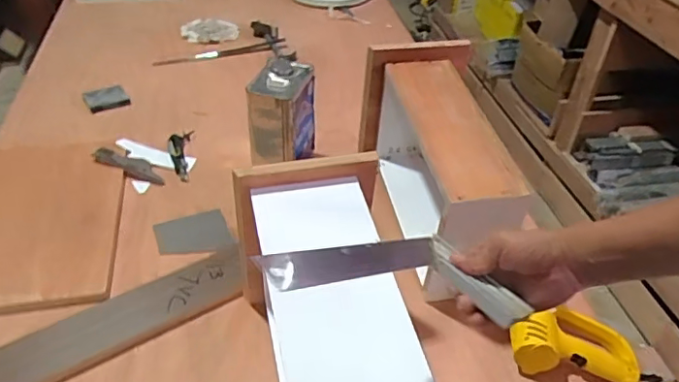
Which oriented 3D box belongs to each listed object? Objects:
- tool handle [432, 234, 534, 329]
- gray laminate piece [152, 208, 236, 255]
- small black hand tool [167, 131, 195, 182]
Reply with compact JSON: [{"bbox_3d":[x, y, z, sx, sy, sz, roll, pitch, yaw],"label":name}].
[{"bbox_3d":[0.133,0.088,0.565,0.044,0.012,0.128,-21,47,-33],"label":"tool handle"},{"bbox_3d":[-0.306,0.091,1.158,0.149,0.009,0.115,-15,48,-12],"label":"gray laminate piece"},{"bbox_3d":[-0.384,-0.088,1.340,0.062,0.016,0.177,1,48,-20],"label":"small black hand tool"}]

